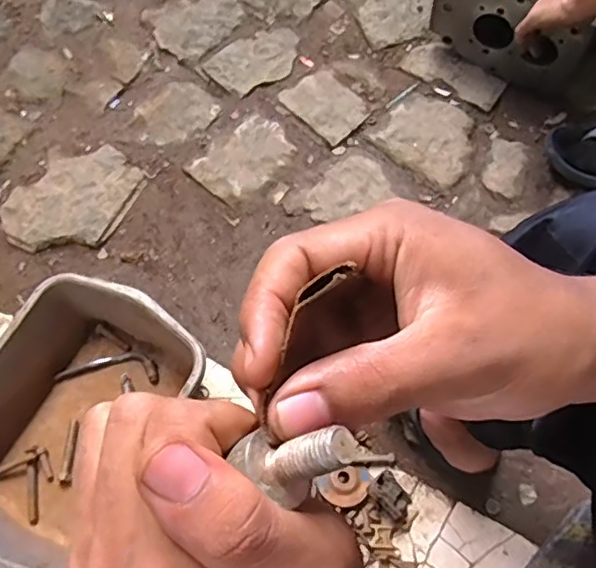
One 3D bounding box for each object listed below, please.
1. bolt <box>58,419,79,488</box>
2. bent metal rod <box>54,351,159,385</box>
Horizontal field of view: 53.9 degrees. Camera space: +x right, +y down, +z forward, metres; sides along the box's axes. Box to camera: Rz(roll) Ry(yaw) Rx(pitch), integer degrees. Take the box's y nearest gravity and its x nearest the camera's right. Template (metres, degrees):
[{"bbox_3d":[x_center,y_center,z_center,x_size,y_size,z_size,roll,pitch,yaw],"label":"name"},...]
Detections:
[{"bbox_3d":[-0.314,0.231,0.802,0.014,0.011,0.088,-1,70,2],"label":"bolt"},{"bbox_3d":[-0.276,0.120,0.850,0.151,0.016,0.042,2,70,2],"label":"bent metal rod"}]

